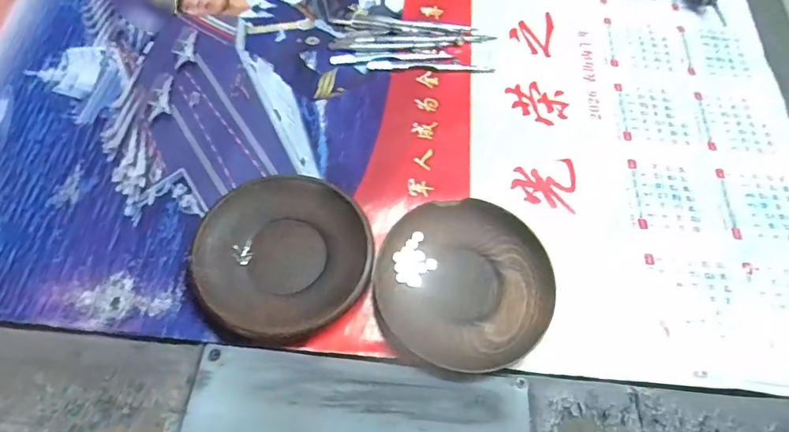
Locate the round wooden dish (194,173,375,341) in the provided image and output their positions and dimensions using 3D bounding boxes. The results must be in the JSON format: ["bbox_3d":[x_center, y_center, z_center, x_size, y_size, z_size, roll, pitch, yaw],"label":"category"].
[{"bbox_3d":[-0.073,0.025,0.318,0.109,0.016,0.111,2,62,-3],"label":"round wooden dish"}]

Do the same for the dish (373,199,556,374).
[{"bbox_3d":[0.047,0.042,0.321,0.112,0.014,0.115,2,62,-3],"label":"dish"}]

